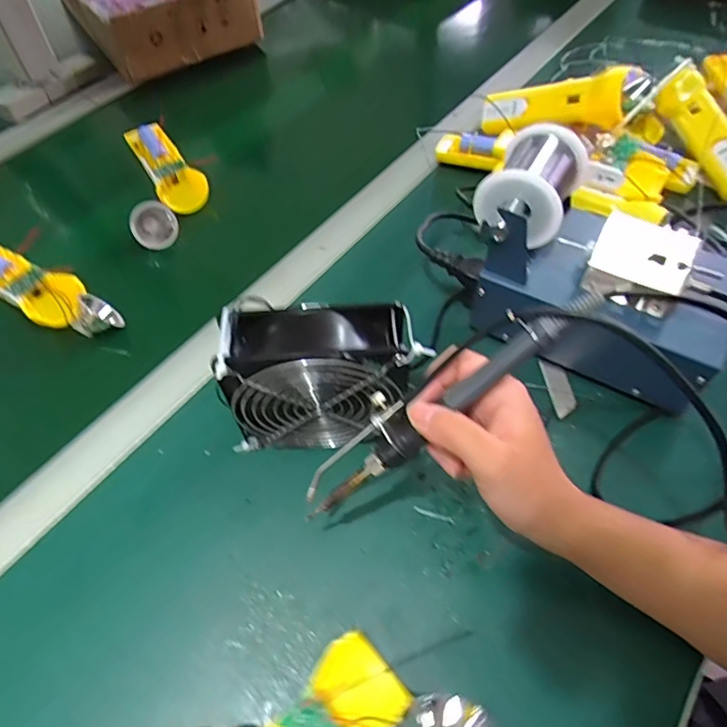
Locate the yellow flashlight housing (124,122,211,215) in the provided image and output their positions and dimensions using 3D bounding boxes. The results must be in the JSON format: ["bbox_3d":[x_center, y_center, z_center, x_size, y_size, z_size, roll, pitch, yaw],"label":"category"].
[{"bbox_3d":[-0.226,-0.231,0.604,0.052,0.022,0.161,-26,59,-15],"label":"yellow flashlight housing"}]

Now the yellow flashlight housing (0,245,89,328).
[{"bbox_3d":[-0.335,-0.084,0.508,0.169,0.023,0.051,28,63,19],"label":"yellow flashlight housing"}]

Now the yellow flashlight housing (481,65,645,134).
[{"bbox_3d":[0.204,-0.280,0.577,0.042,0.054,0.172,-41,35,-21],"label":"yellow flashlight housing"}]

